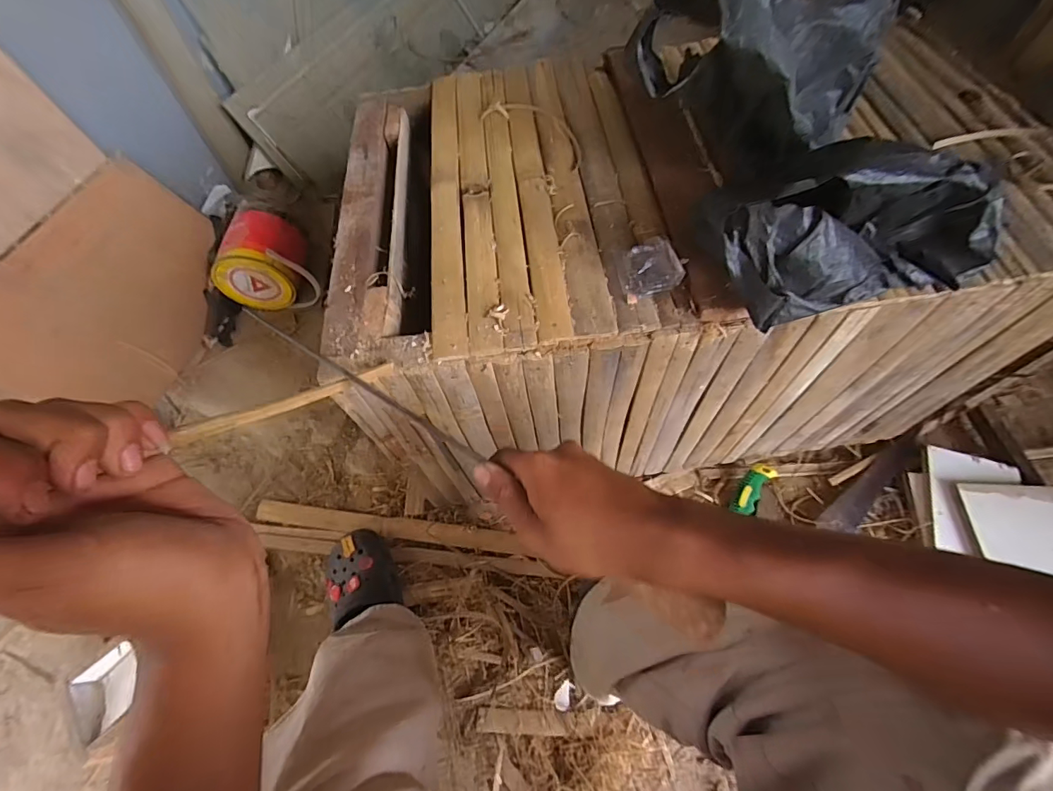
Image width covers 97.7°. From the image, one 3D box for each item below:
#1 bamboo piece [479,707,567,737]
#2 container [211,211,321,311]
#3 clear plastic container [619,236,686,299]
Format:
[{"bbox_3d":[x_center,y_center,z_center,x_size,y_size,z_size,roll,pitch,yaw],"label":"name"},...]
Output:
[{"bbox_3d":[-0.007,0.465,0.655,0.127,0.005,0.029,-3,61,8],"label":"bamboo piece"},{"bbox_3d":[-0.550,-0.284,0.967,0.172,0.136,0.136,-3,60,0],"label":"container"},{"bbox_3d":[0.117,-0.123,0.436,0.054,0.018,0.057,-10,60,-4],"label":"clear plastic container"}]

